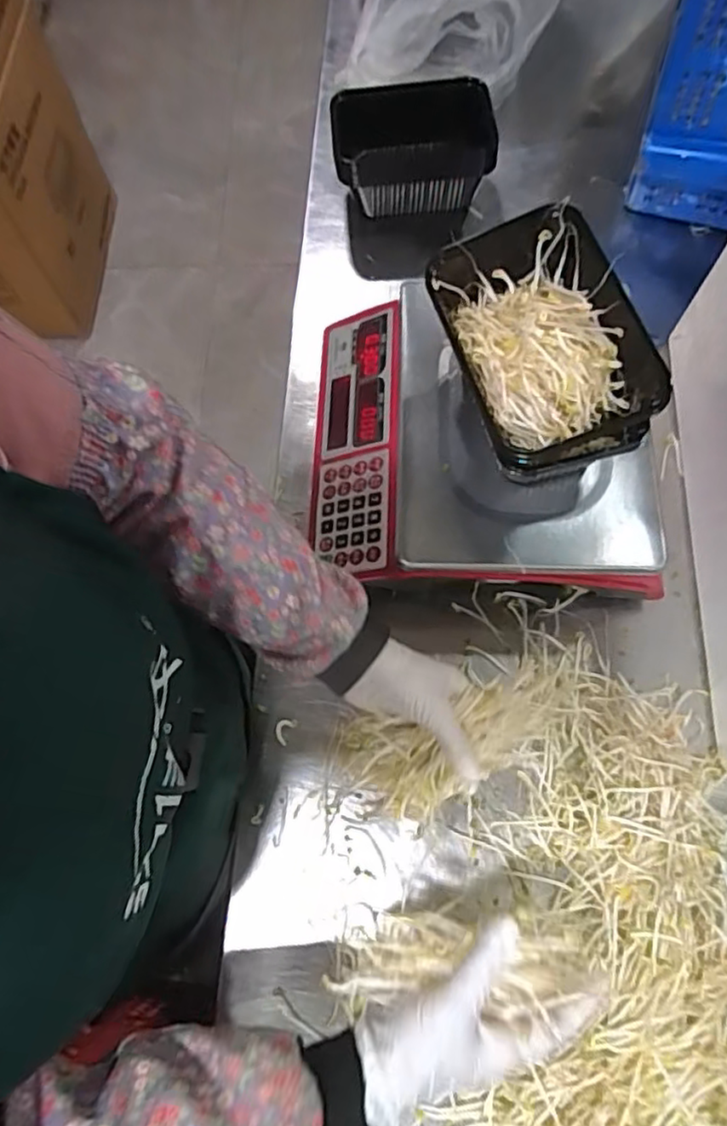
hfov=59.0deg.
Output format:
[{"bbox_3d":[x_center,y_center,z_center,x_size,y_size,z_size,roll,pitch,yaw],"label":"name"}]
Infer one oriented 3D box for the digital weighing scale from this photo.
[{"bbox_3d":[0.099,-0.120,0.617,0.298,0.123,0.310,-2,70,1],"label":"digital weighing scale"}]

